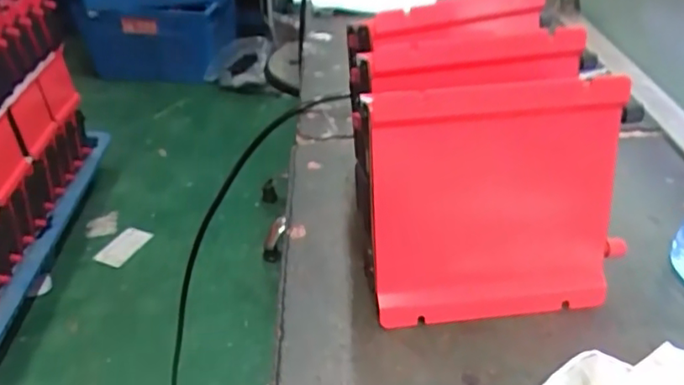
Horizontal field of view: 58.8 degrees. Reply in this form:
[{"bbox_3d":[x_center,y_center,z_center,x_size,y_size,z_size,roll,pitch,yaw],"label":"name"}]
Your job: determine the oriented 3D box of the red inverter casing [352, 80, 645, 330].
[{"bbox_3d":[0.108,0.002,0.434,0.187,0.163,0.080,-5,34,-2],"label":"red inverter casing"}]

